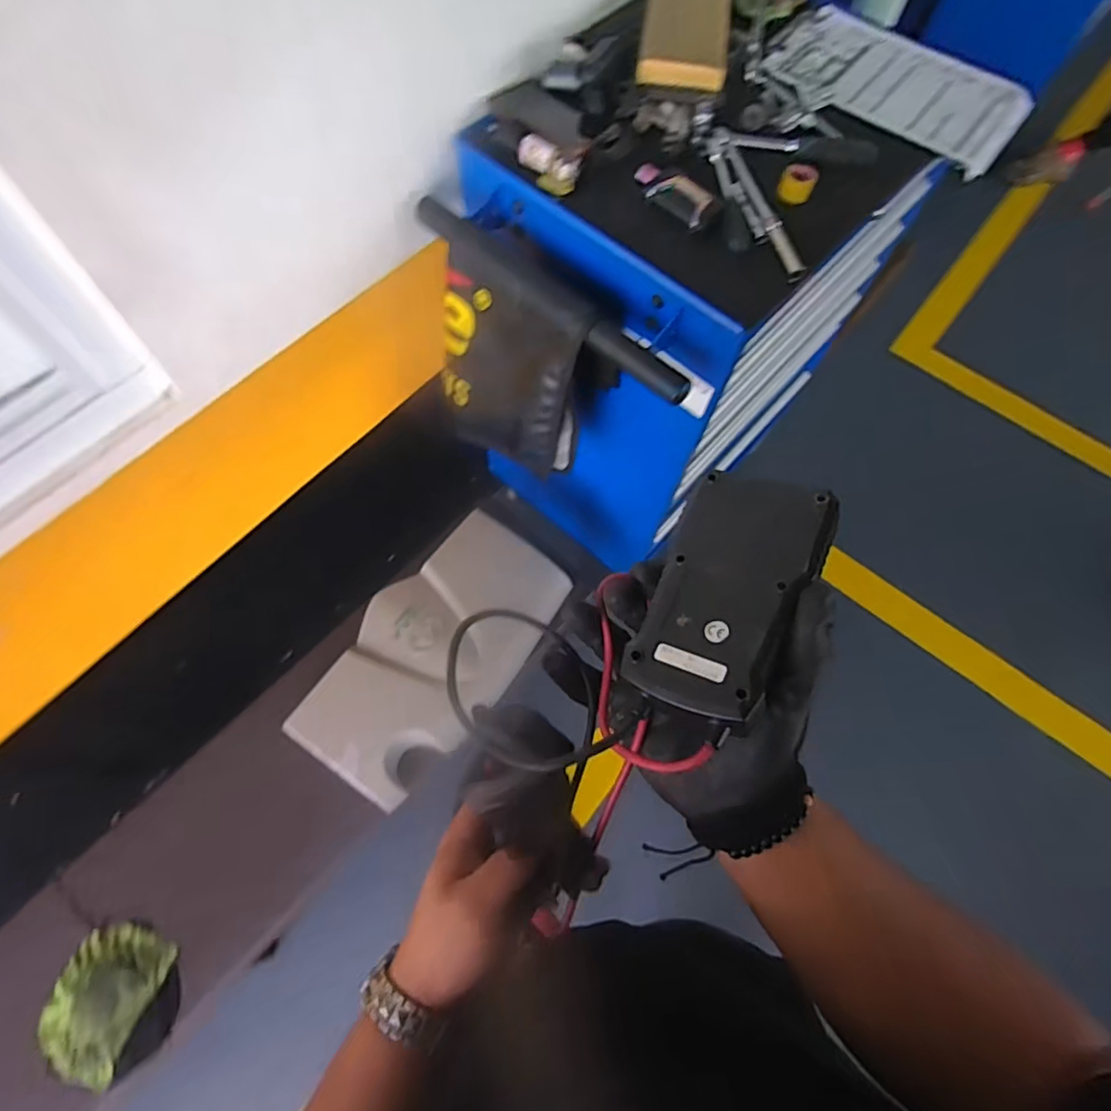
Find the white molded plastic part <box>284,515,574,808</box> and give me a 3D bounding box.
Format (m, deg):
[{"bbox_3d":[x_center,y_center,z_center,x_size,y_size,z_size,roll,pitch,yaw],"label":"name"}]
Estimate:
[{"bbox_3d":[-0.210,0.157,1.006,0.259,0.070,0.467,34,68,12],"label":"white molded plastic part"}]

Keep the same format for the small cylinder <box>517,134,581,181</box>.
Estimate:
[{"bbox_3d":[-0.010,-0.494,0.741,0.086,0.026,0.022,32,68,11],"label":"small cylinder"}]

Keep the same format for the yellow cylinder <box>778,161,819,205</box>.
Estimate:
[{"bbox_3d":[0.306,-0.471,0.754,0.042,0.030,0.045,20,66,6],"label":"yellow cylinder"}]

